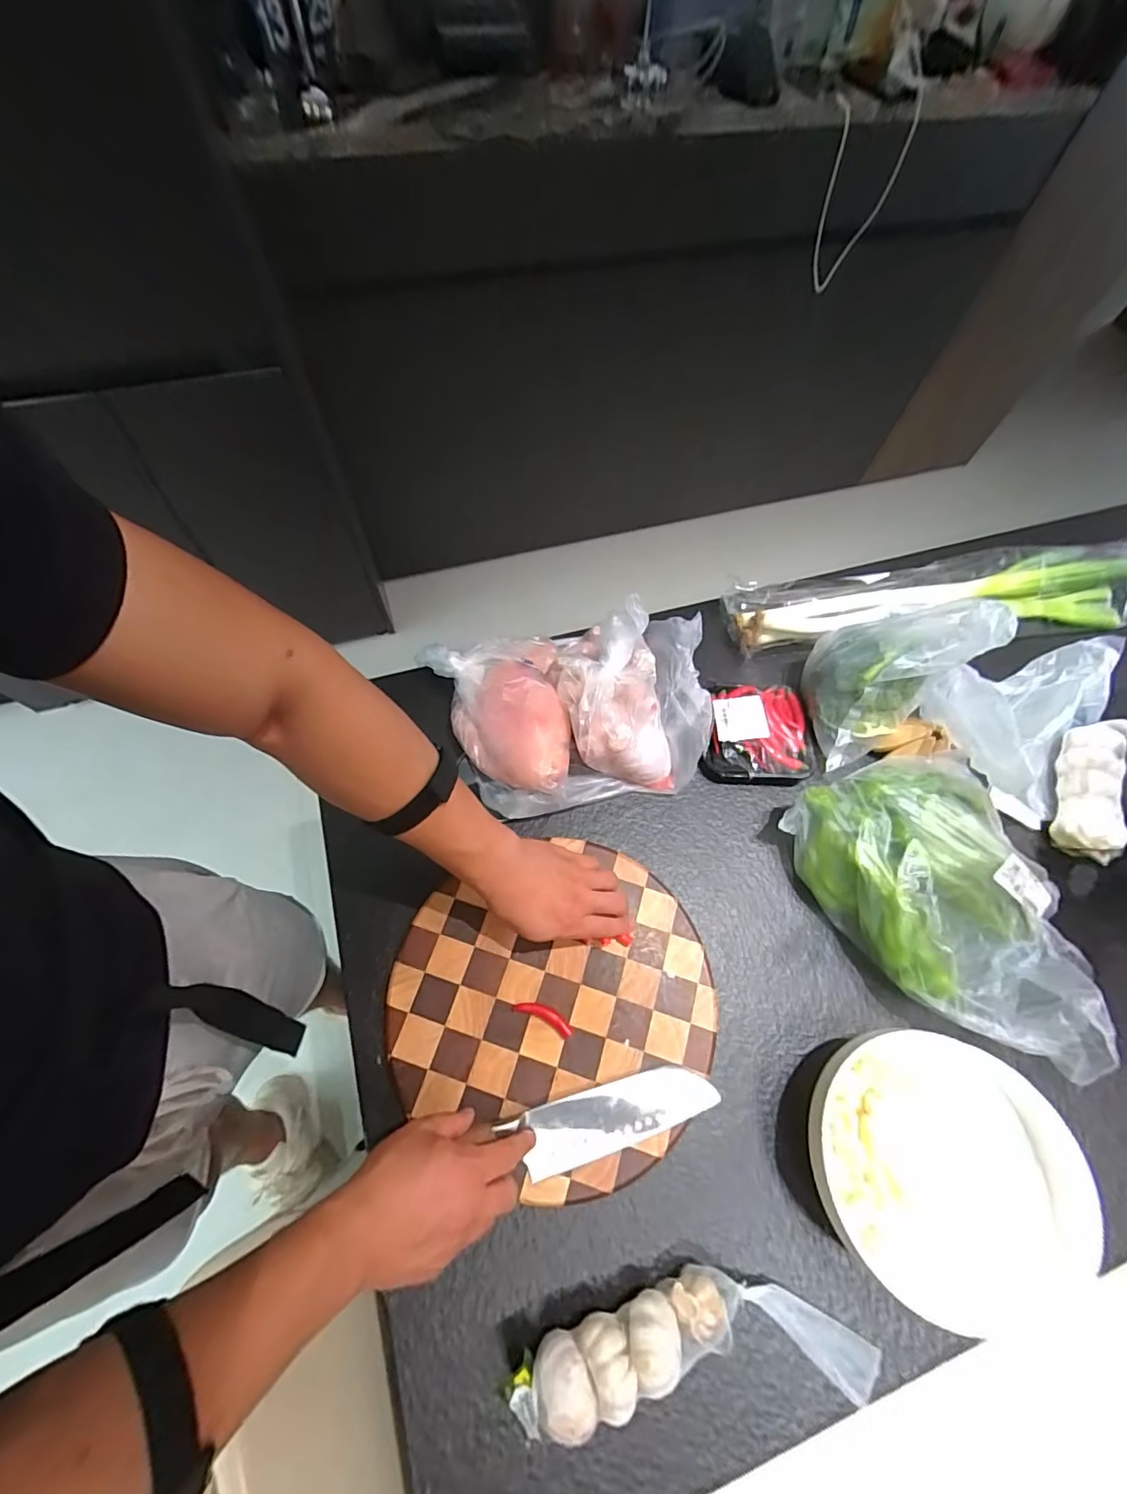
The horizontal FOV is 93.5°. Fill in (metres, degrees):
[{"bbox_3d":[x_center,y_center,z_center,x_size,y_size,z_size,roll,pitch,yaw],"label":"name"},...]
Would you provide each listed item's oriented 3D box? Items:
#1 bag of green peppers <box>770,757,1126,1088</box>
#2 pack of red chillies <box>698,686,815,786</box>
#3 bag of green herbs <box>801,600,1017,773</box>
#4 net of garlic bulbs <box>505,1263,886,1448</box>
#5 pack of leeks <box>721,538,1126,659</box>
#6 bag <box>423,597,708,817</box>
[{"bbox_3d":[0.407,0.150,0.556,0.215,0.120,0.303,-25,68,-14],"label":"bag of green peppers"},{"bbox_3d":[0.244,-0.019,0.673,0.137,0.036,0.132,2,64,-2],"label":"pack of red chillies"},{"bbox_3d":[0.366,-0.095,0.614,0.134,0.186,0.134,-25,68,-15],"label":"bag of green herbs"},{"bbox_3d":[0.107,0.472,0.418,0.289,0.055,0.081,1,64,-3],"label":"net of garlic bulbs"},{"bbox_3d":[0.554,-0.216,0.769,0.635,0.063,0.126,-6,65,-6],"label":"pack of leeks"},{"bbox_3d":[0.026,-0.062,0.629,0.327,0.119,0.230,-11,65,-8],"label":"bag"}]

